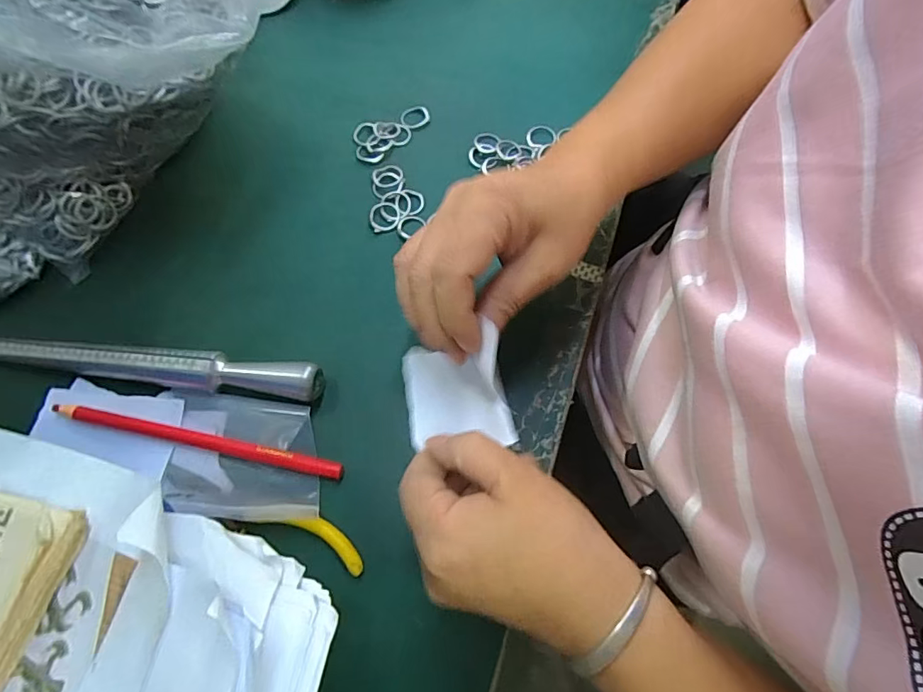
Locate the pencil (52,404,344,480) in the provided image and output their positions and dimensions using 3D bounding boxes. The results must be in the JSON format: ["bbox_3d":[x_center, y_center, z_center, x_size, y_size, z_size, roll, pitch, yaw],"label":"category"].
[{"bbox_3d":[-0.147,0.052,0.274,0.163,0.010,0.010,12,68,4],"label":"pencil"}]

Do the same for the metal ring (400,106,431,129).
[{"bbox_3d":[-0.036,-0.179,0.380,0.022,0.005,0.020,0,68,0],"label":"metal ring"}]

